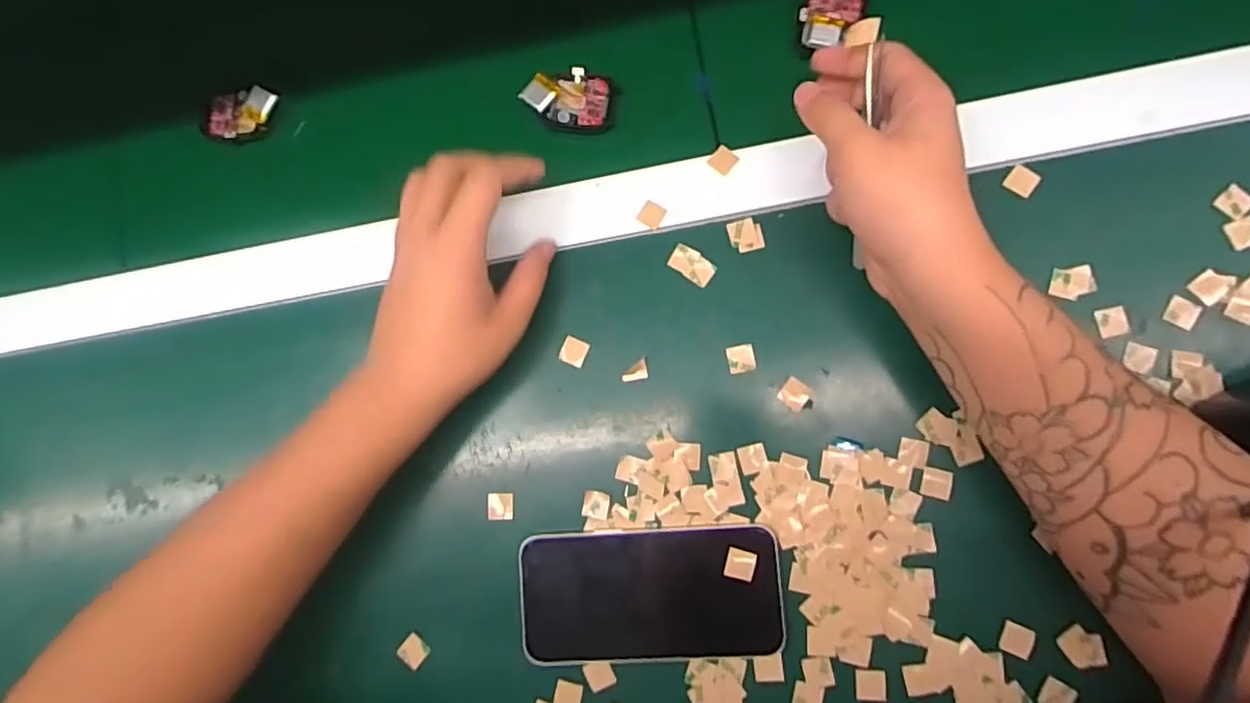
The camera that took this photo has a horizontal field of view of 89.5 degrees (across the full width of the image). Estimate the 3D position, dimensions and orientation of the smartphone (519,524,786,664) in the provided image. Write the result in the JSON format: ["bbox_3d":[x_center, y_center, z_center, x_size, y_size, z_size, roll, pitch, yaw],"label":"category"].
[{"bbox_3d":[0.014,0.138,0.355,0.144,0.010,0.072,-4,82,5],"label":"smartphone"}]

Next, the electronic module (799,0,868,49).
[{"bbox_3d":[0.127,-0.204,0.386,0.038,0.012,0.037,5,83,6],"label":"electronic module"}]

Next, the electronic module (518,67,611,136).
[{"bbox_3d":[-0.035,-0.157,0.398,0.056,0.013,0.037,5,90,-7],"label":"electronic module"}]

